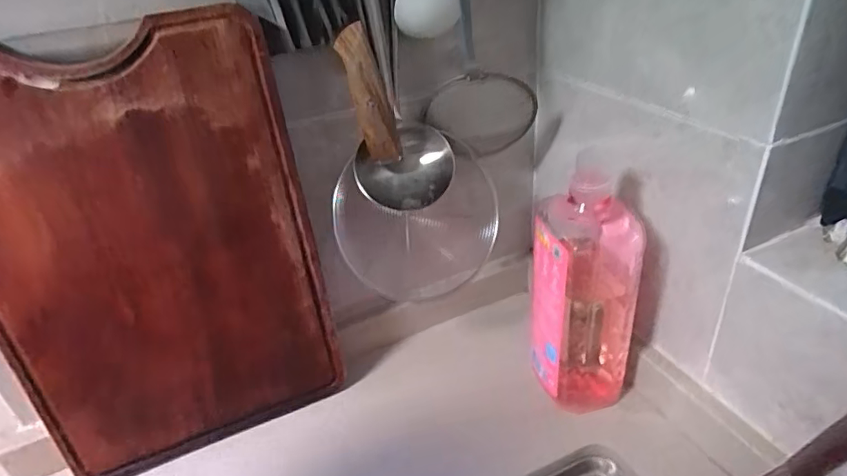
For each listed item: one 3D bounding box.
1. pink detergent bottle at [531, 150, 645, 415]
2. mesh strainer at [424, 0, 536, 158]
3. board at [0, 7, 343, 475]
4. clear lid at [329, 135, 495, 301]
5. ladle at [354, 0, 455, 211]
[{"bbox_3d":[0.156,0.044,0.532,0.095,0.242,0.106,4,34,16],"label":"pink detergent bottle"},{"bbox_3d":[0.052,-0.216,0.506,0.097,0.303,0.062,4,34,16],"label":"mesh strainer"},{"bbox_3d":[-0.228,0.030,0.469,0.259,0.384,0.021,-16,29,-16],"label":"board"},{"bbox_3d":[-0.004,-0.004,0.609,0.177,0.182,0.027,-16,34,-15],"label":"clear lid"},{"bbox_3d":[-0.032,-0.185,0.467,0.089,0.336,0.065,-9,32,-5],"label":"ladle"}]

